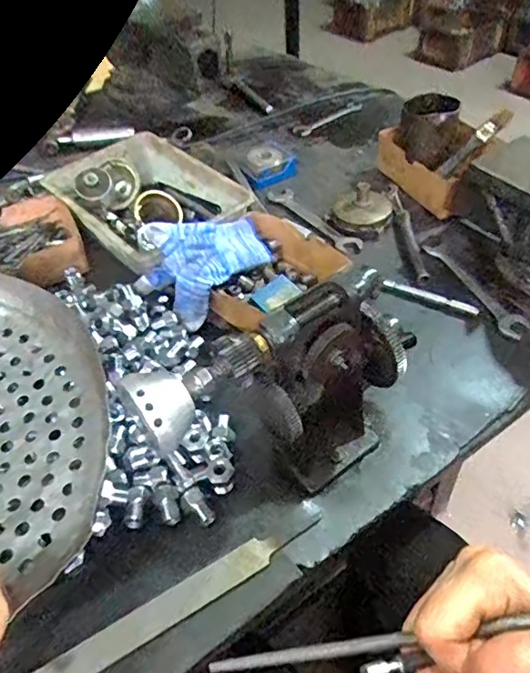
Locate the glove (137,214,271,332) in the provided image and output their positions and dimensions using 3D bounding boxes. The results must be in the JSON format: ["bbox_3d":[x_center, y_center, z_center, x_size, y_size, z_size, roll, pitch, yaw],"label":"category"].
[{"bbox_3d":[-0.066,-0.096,0.610,0.101,0.059,0.150,31,56,29],"label":"glove"}]

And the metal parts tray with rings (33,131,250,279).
[{"bbox_3d":[-0.156,-0.177,0.697,0.165,0.053,0.247,-36,54,-27],"label":"metal parts tray with rings"}]

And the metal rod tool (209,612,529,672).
[{"bbox_3d":[0.068,0.141,0.254,0.231,0.008,0.007,-25,40,26],"label":"metal rod tool"}]

